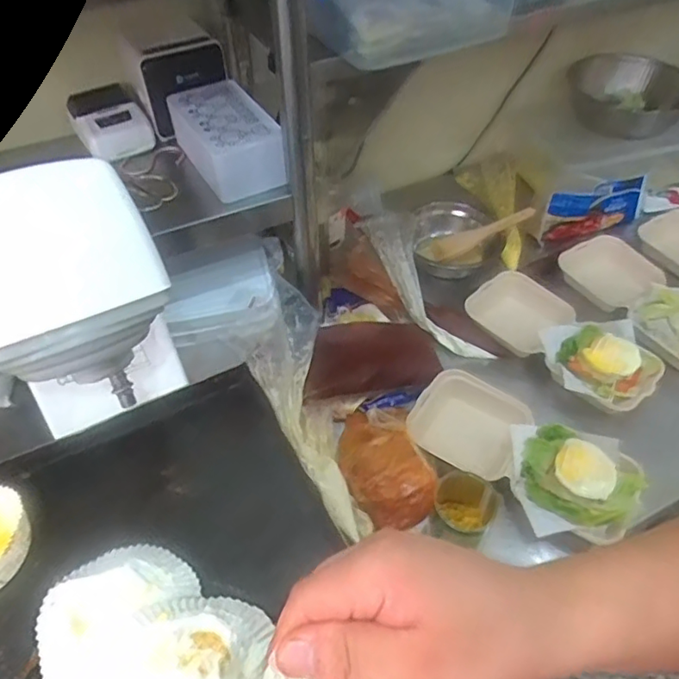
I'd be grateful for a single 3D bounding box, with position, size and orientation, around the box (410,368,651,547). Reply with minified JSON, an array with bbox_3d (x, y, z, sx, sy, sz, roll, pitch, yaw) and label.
[{"bbox_3d":[0.243,0.155,0.779,0.307,0.068,0.168,30,56,25],"label":"box"}]

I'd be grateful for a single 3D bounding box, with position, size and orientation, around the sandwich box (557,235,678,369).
[{"bbox_3d":[0.530,-0.075,0.975,0.177,0.053,0.292,-19,51,-15],"label":"sandwich box"}]

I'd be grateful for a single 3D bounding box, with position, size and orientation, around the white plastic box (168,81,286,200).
[{"bbox_3d":[-0.150,-0.269,0.759,0.103,0.062,0.195,-23,52,-18],"label":"white plastic box"}]

